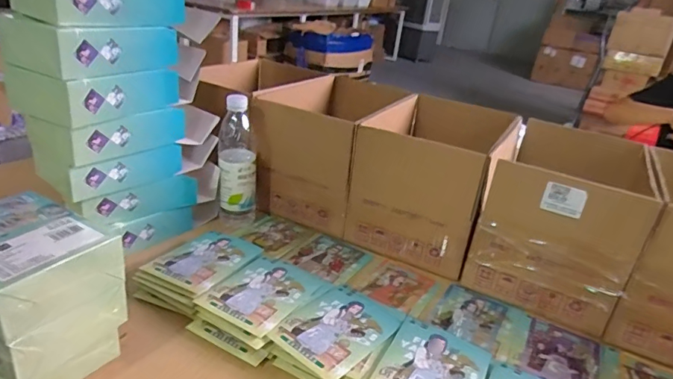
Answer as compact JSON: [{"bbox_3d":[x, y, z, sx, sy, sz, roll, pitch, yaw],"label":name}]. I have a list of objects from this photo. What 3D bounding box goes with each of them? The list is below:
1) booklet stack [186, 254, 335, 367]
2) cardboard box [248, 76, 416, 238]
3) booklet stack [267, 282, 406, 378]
[{"bbox_3d":[-0.097,0.147,0.608,0.115,0.030,0.167,21,29,26],"label":"booklet stack"},{"bbox_3d":[-0.011,-0.087,0.910,0.194,0.210,0.313,16,27,17],"label":"cardboard box"},{"bbox_3d":[0.011,0.178,0.575,0.120,0.031,0.169,21,29,27],"label":"booklet stack"}]

